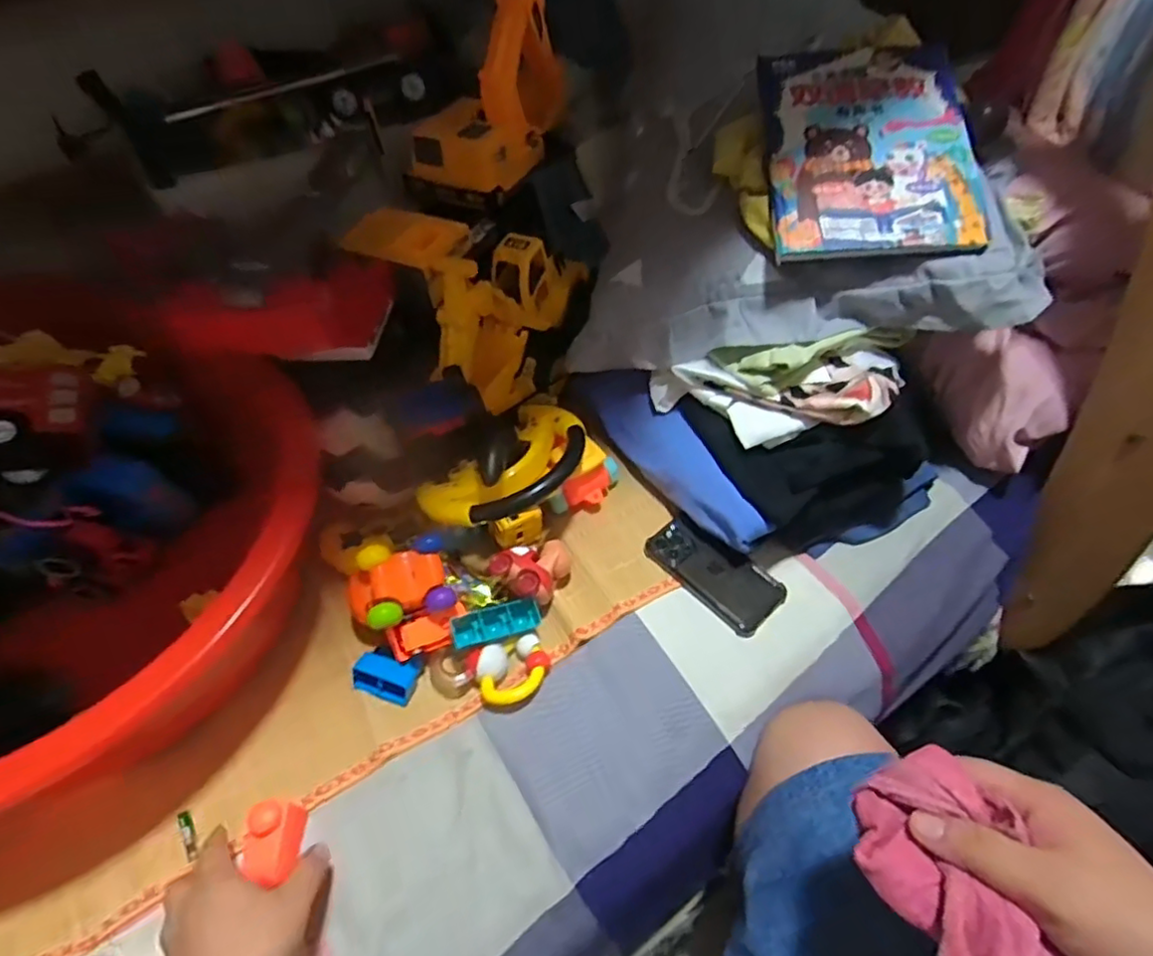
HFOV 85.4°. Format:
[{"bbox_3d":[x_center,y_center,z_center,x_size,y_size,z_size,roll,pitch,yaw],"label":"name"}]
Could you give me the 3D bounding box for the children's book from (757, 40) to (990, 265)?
[{"bbox_3d":[0.296,-0.334,0.628,0.198,0.017,0.280,0,67,3],"label":"children's book"}]

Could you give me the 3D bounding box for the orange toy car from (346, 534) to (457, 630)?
[{"bbox_3d":[-0.174,0.105,0.614,0.094,0.065,0.076,-14,74,-21],"label":"orange toy car"}]

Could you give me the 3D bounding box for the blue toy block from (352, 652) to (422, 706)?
[{"bbox_3d":[-0.185,0.190,0.607,0.057,0.024,0.041,12,53,11],"label":"blue toy block"}]

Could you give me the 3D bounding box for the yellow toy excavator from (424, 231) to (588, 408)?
[{"bbox_3d":[-0.082,-0.209,0.763,0.115,0.143,0.282,16,54,14],"label":"yellow toy excavator"}]

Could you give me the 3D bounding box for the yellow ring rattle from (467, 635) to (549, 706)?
[{"bbox_3d":[-0.064,0.182,0.600,0.074,0.027,0.065,-20,54,-13],"label":"yellow ring rattle"}]

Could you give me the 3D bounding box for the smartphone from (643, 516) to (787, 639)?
[{"bbox_3d":[0.145,0.096,0.660,0.072,0.017,0.140,-37,59,-24],"label":"smartphone"}]

